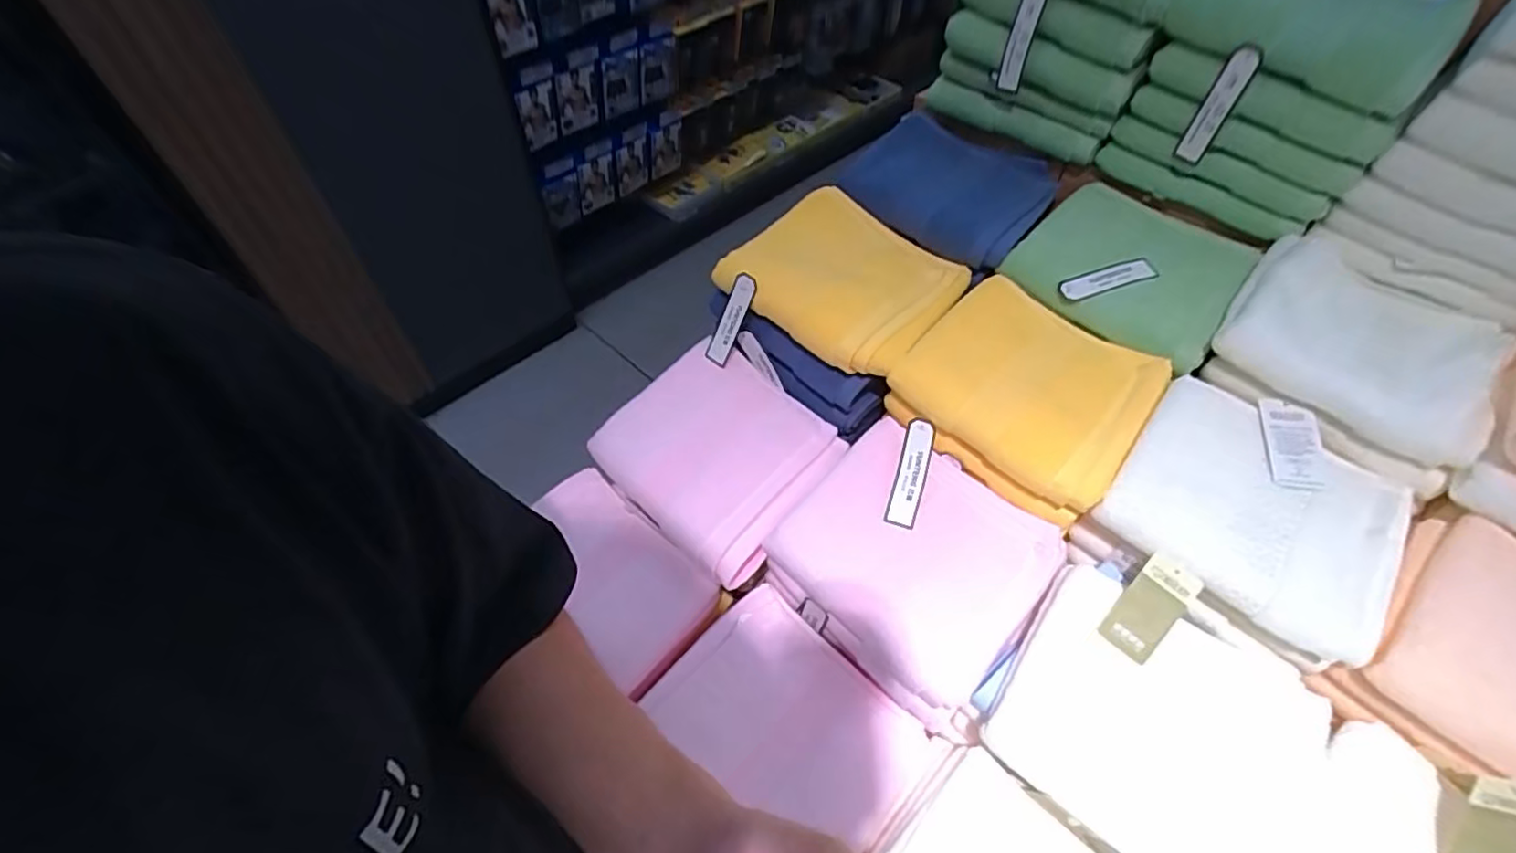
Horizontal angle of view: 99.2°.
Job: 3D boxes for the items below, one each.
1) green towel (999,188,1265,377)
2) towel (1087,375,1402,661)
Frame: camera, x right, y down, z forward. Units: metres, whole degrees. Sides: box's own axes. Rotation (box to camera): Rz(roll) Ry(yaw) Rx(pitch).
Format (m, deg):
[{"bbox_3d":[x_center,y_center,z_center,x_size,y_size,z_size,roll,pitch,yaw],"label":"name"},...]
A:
[{"bbox_3d":[0.364,-0.156,0.632,0.190,0.038,0.162,37,61,24],"label":"green towel"},{"bbox_3d":[0.388,0.059,0.500,0.180,0.038,0.166,34,59,23],"label":"towel"}]

